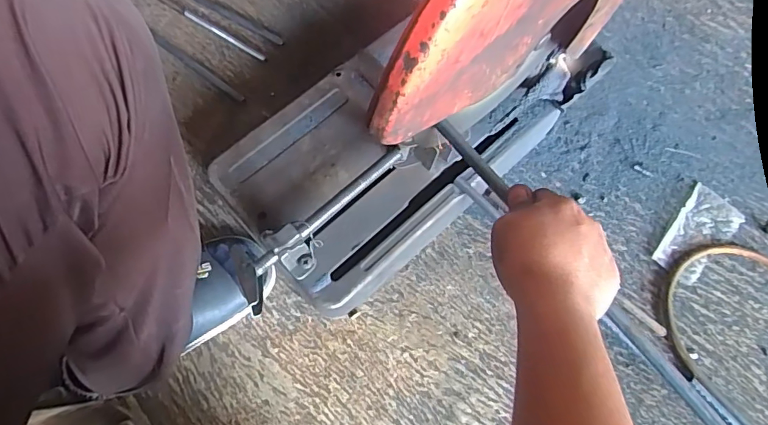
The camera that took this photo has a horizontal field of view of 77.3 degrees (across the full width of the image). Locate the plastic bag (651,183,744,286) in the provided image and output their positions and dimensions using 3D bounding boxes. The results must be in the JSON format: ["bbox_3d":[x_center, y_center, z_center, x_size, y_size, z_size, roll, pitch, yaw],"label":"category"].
[{"bbox_3d":[0.446,0.032,0.681,0.075,0.007,0.145,40,75,13],"label":"plastic bag"}]

